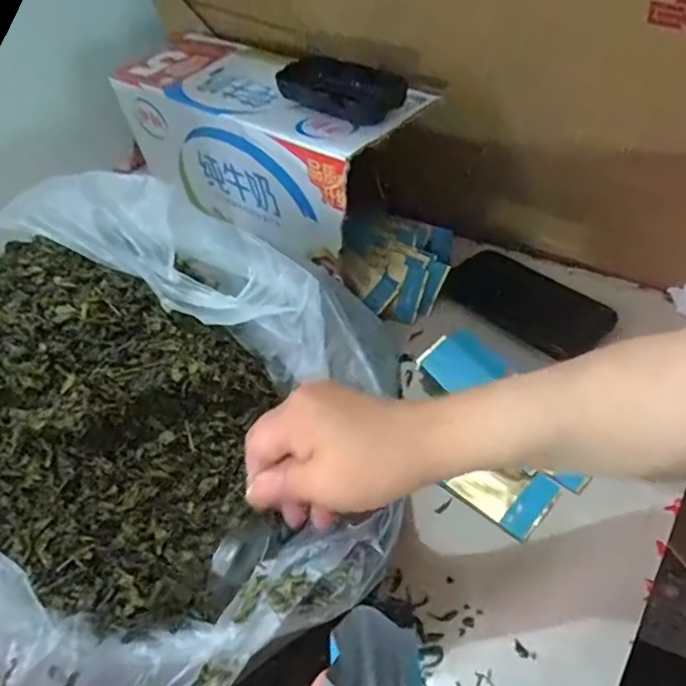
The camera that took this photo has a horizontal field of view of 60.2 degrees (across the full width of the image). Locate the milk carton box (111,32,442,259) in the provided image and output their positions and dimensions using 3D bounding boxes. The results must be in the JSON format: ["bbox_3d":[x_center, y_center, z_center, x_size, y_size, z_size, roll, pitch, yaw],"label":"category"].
[{"bbox_3d":[-0.081,-0.198,0.592,0.341,0.143,0.105,33,59,31],"label":"milk carton box"}]

